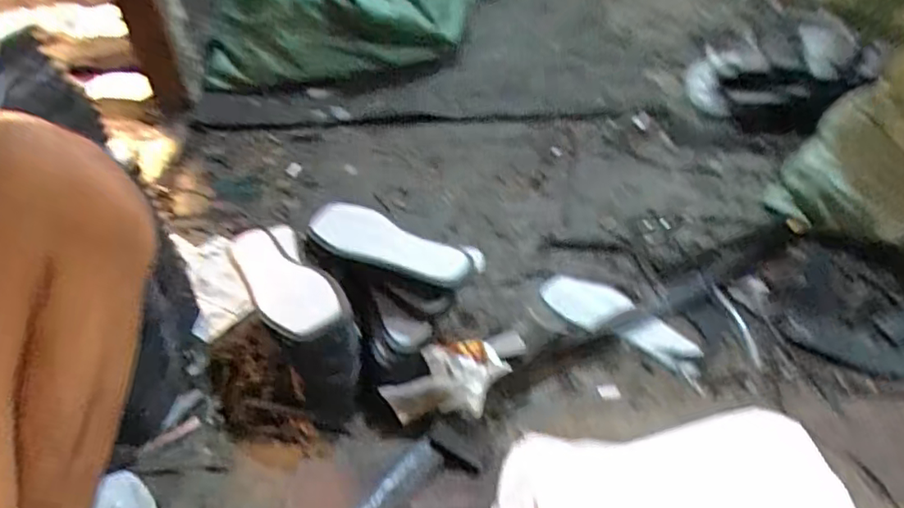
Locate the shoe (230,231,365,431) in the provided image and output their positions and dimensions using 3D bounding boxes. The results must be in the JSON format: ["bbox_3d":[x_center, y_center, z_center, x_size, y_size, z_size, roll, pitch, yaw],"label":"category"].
[{"bbox_3d":[-0.209,0.081,0.801,0.096,0.136,0.277,-26,45,-23],"label":"shoe"}]

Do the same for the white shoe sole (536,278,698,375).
[{"bbox_3d":[0.243,0.088,0.858,0.239,0.036,0.090,23,48,29],"label":"white shoe sole"}]

